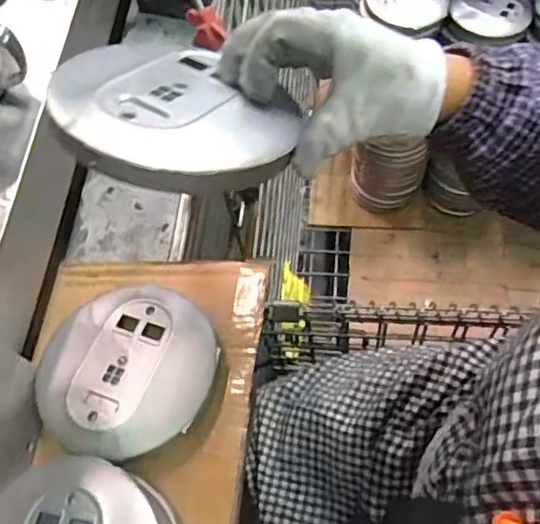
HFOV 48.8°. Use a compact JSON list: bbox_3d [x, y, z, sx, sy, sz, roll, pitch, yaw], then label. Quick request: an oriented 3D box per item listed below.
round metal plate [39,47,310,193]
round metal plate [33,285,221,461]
[{"bbox_3d":[-0.049,-0.083,0.321,0.126,0.014,0.113,8,45,-8],"label":"round metal plate"},{"bbox_3d":[-0.109,0.078,0.445,0.129,0.016,0.130,-2,62,3],"label":"round metal plate"}]

